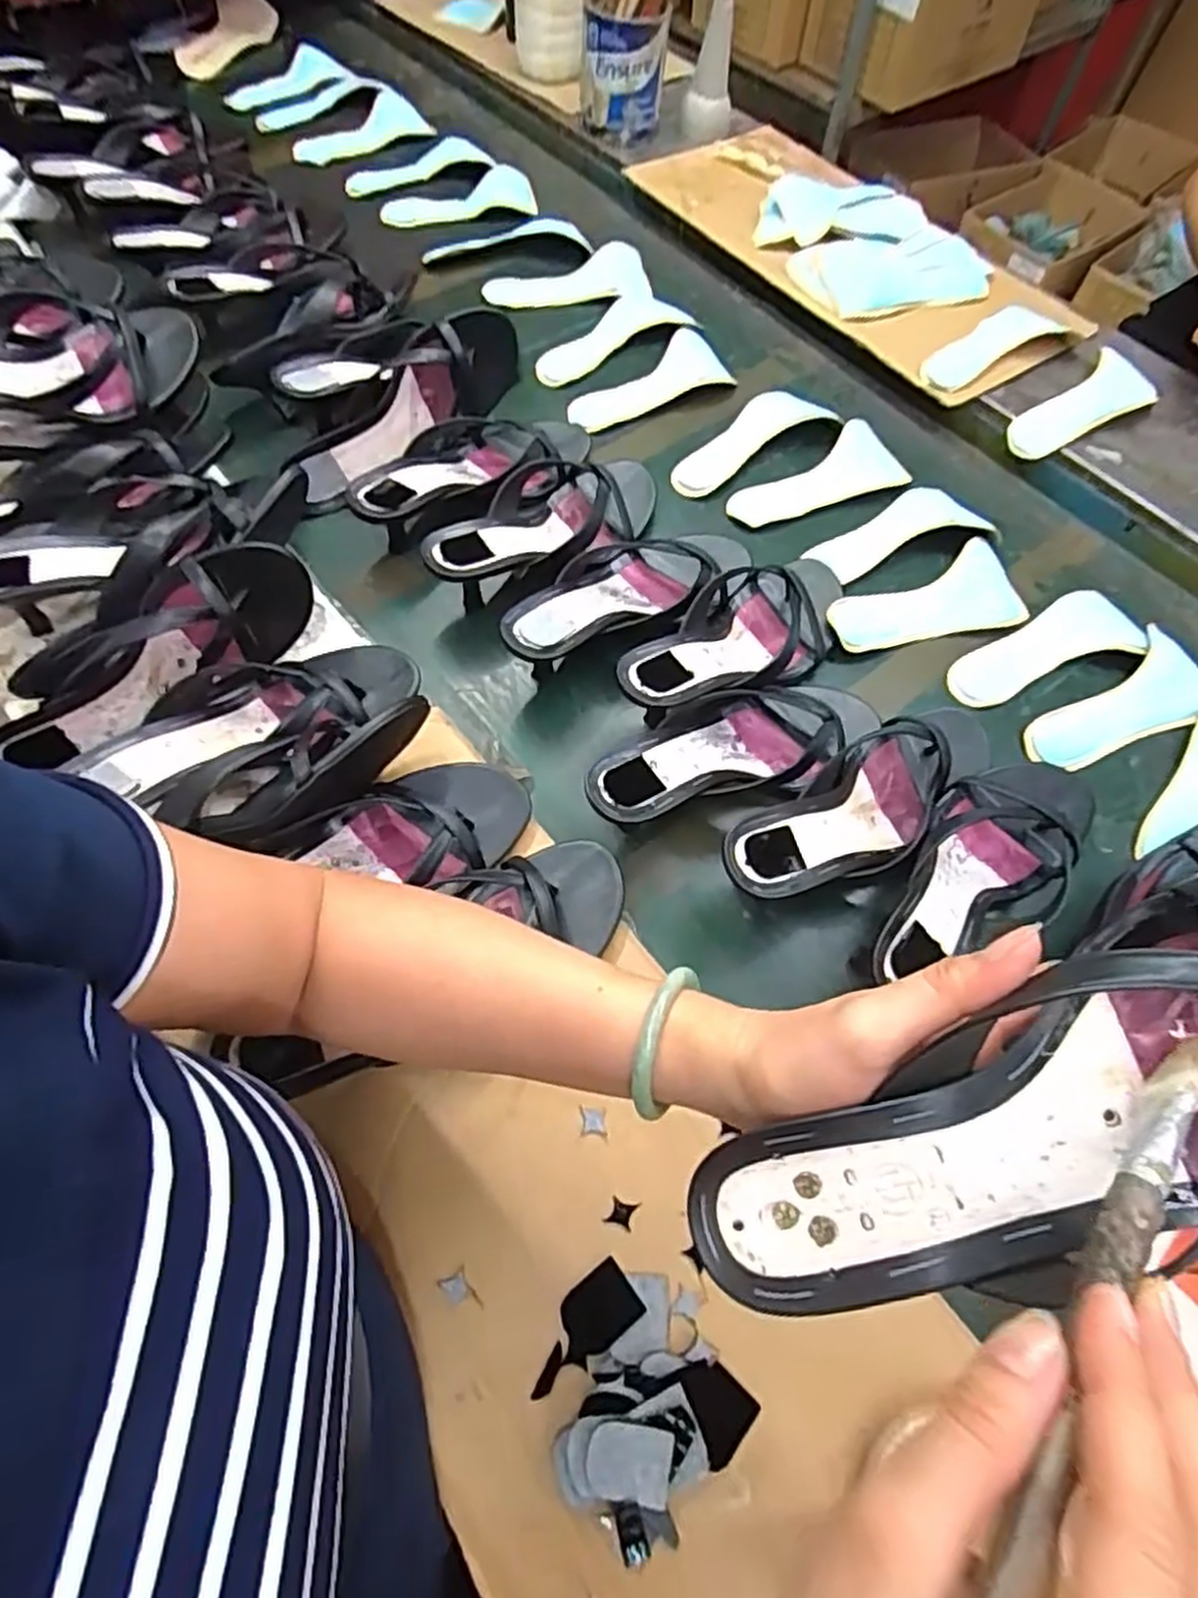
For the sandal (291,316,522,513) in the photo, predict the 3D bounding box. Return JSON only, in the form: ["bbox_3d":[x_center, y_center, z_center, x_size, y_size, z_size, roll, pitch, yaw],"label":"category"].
[{"bbox_3d":[-0.165,-0.330,0.646,0.230,0.101,0.066,-42,71,-6],"label":"sandal"}]

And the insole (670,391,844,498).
[{"bbox_3d":[0.136,-0.346,0.729,0.186,0.007,0.068,-33,68,-18],"label":"insole"}]

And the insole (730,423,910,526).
[{"bbox_3d":[0.194,-0.300,0.708,0.173,0.006,0.080,-21,65,-13],"label":"insole"}]

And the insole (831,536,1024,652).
[{"bbox_3d":[0.271,-0.162,0.635,0.170,0.012,0.076,-19,65,-12],"label":"insole"}]

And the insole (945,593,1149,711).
[{"bbox_3d":[0.369,-0.121,0.625,0.181,0.010,0.068,-27,67,-15],"label":"insole"}]

